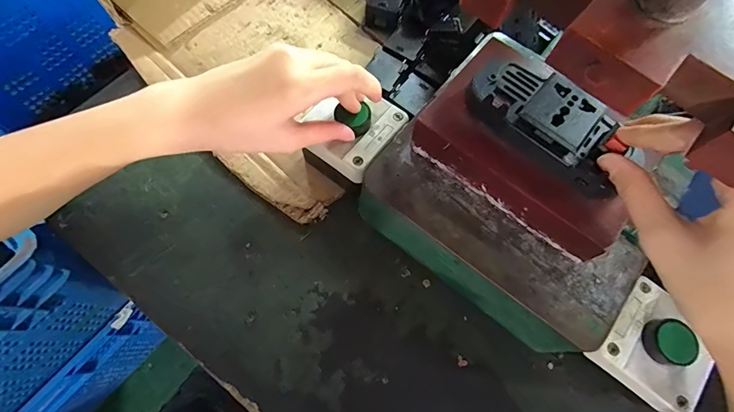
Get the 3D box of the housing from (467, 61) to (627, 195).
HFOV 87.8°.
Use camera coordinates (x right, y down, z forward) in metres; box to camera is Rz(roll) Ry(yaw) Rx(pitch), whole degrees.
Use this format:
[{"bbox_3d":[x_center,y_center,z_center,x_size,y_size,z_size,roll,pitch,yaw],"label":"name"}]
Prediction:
[{"bbox_3d":[0.114,-0.055,0.236,0.103,0.020,0.047,38,74,10],"label":"housing"}]

